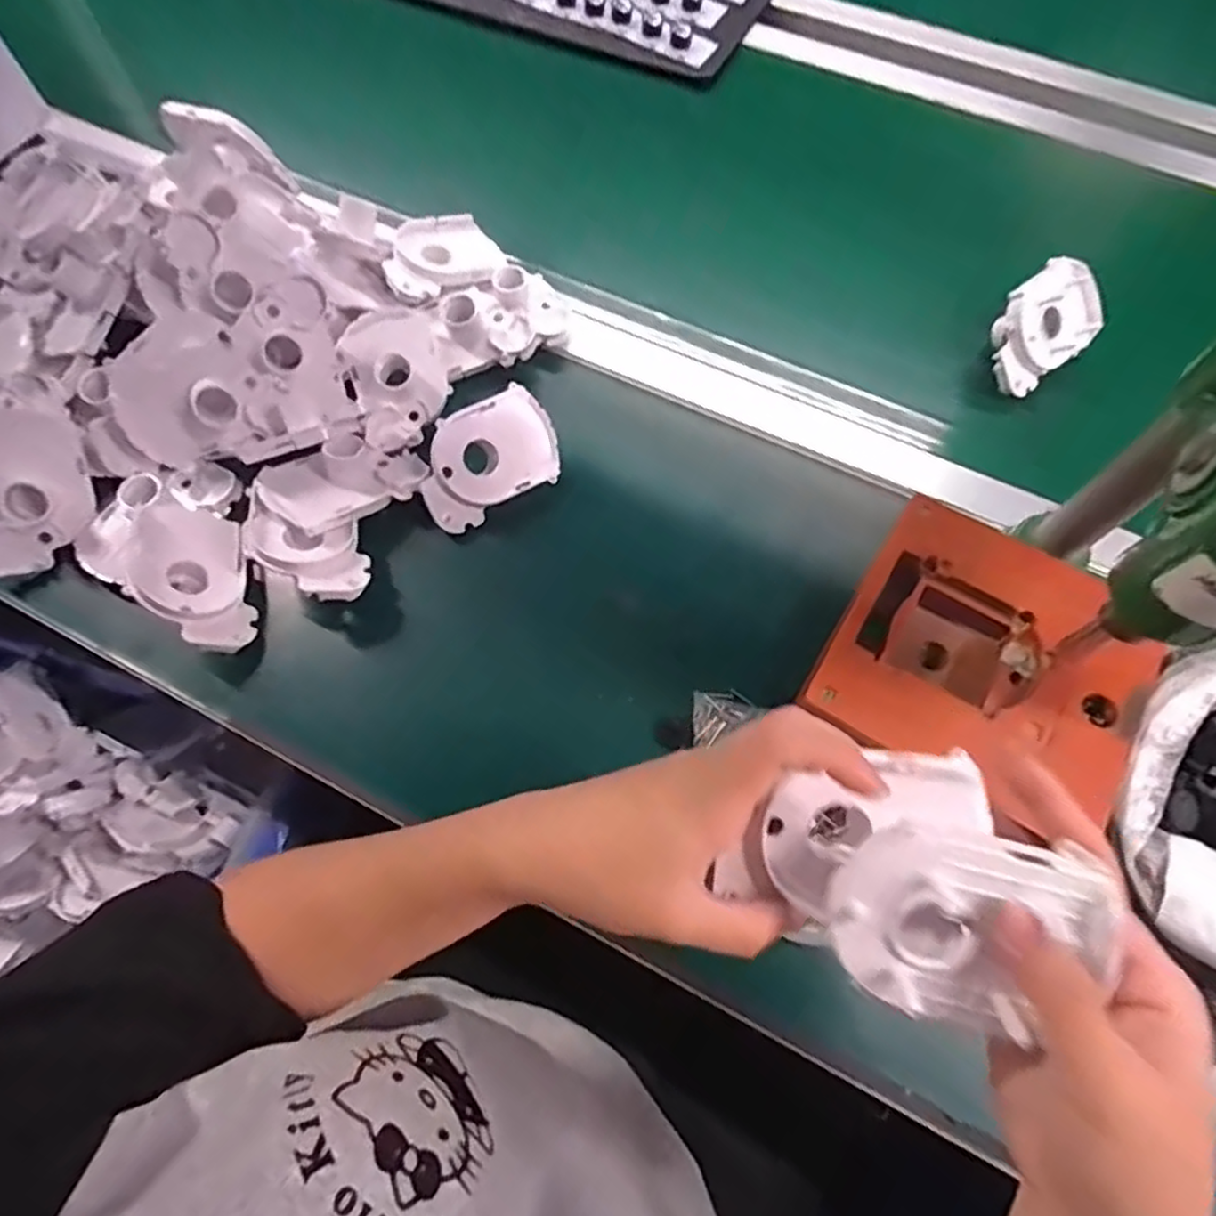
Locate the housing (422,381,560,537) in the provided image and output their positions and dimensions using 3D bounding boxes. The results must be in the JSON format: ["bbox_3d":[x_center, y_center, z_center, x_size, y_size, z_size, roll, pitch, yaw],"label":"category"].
[{"bbox_3d":[-0.086,-0.103,0.487,0.101,0.023,0.068,-37,112,-15],"label":"housing"}]

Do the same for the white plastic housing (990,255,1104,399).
[{"bbox_3d":[0.322,-0.214,0.534,0.099,0.043,0.070,-37,110,-4],"label":"white plastic housing"}]

